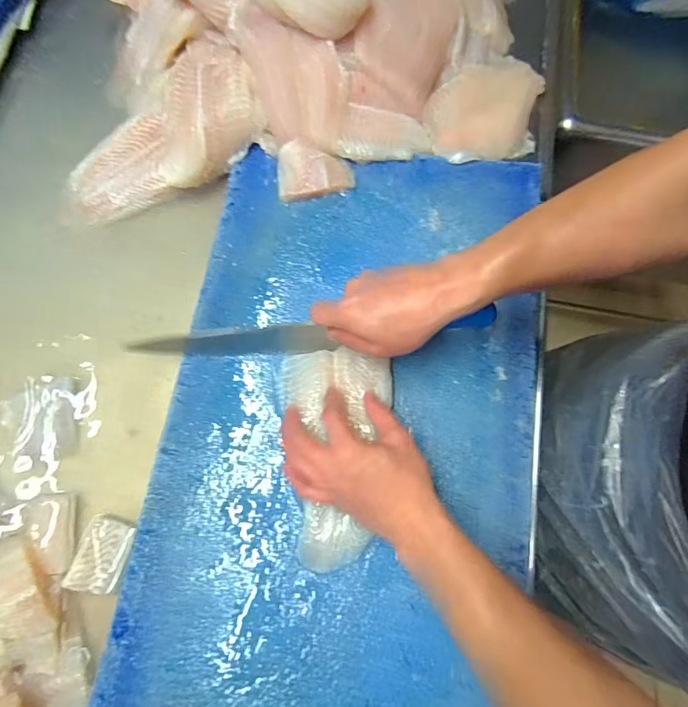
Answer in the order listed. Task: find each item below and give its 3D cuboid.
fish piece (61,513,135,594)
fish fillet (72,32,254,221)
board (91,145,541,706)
[{"bbox_3d":[-0.231,0.195,0.421,0.051,0.013,0.065,12,73,5],"label":"fish piece"},{"bbox_3d":[-0.219,-0.262,0.533,0.273,0.044,0.147,-44,84,6],"label":"fish fillet"},{"bbox_3d":[0.002,0.094,0.439,0.366,0.016,0.686,8,73,4],"label":"board"}]

